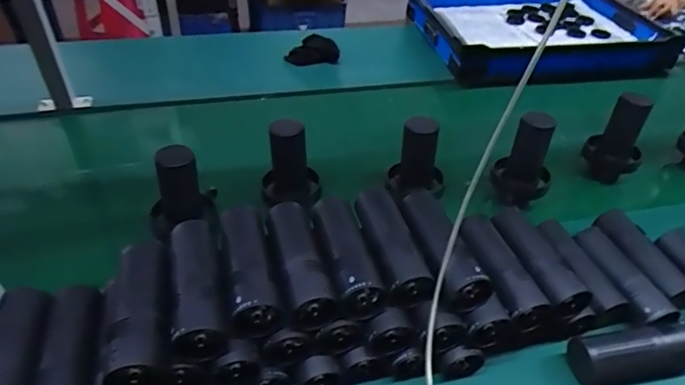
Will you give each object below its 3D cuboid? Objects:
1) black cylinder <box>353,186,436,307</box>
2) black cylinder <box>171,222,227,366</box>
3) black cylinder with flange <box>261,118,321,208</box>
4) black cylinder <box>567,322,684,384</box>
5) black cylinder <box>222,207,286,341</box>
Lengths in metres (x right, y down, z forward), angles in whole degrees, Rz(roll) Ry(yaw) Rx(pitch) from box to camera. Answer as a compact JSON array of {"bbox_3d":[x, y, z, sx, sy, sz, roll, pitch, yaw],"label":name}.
[{"bbox_3d":[0.056,0.063,0.610,0.055,0.054,0.155,-9,43,-13],"label":"black cylinder"},{"bbox_3d":[-0.162,0.099,0.546,0.055,0.042,0.165,-8,42,-12],"label":"black cylinder"},{"bbox_3d":[-0.078,-0.047,0.759,0.087,0.134,0.077,-2,42,-6],"label":"black cylinder with flange"},{"bbox_3d":[0.379,0.207,0.632,0.172,0.056,0.055,-5,42,-9],"label":"black cylinder"},{"bbox_3d":[-0.112,0.080,0.571,0.053,0.047,0.169,-10,43,-14],"label":"black cylinder"}]

